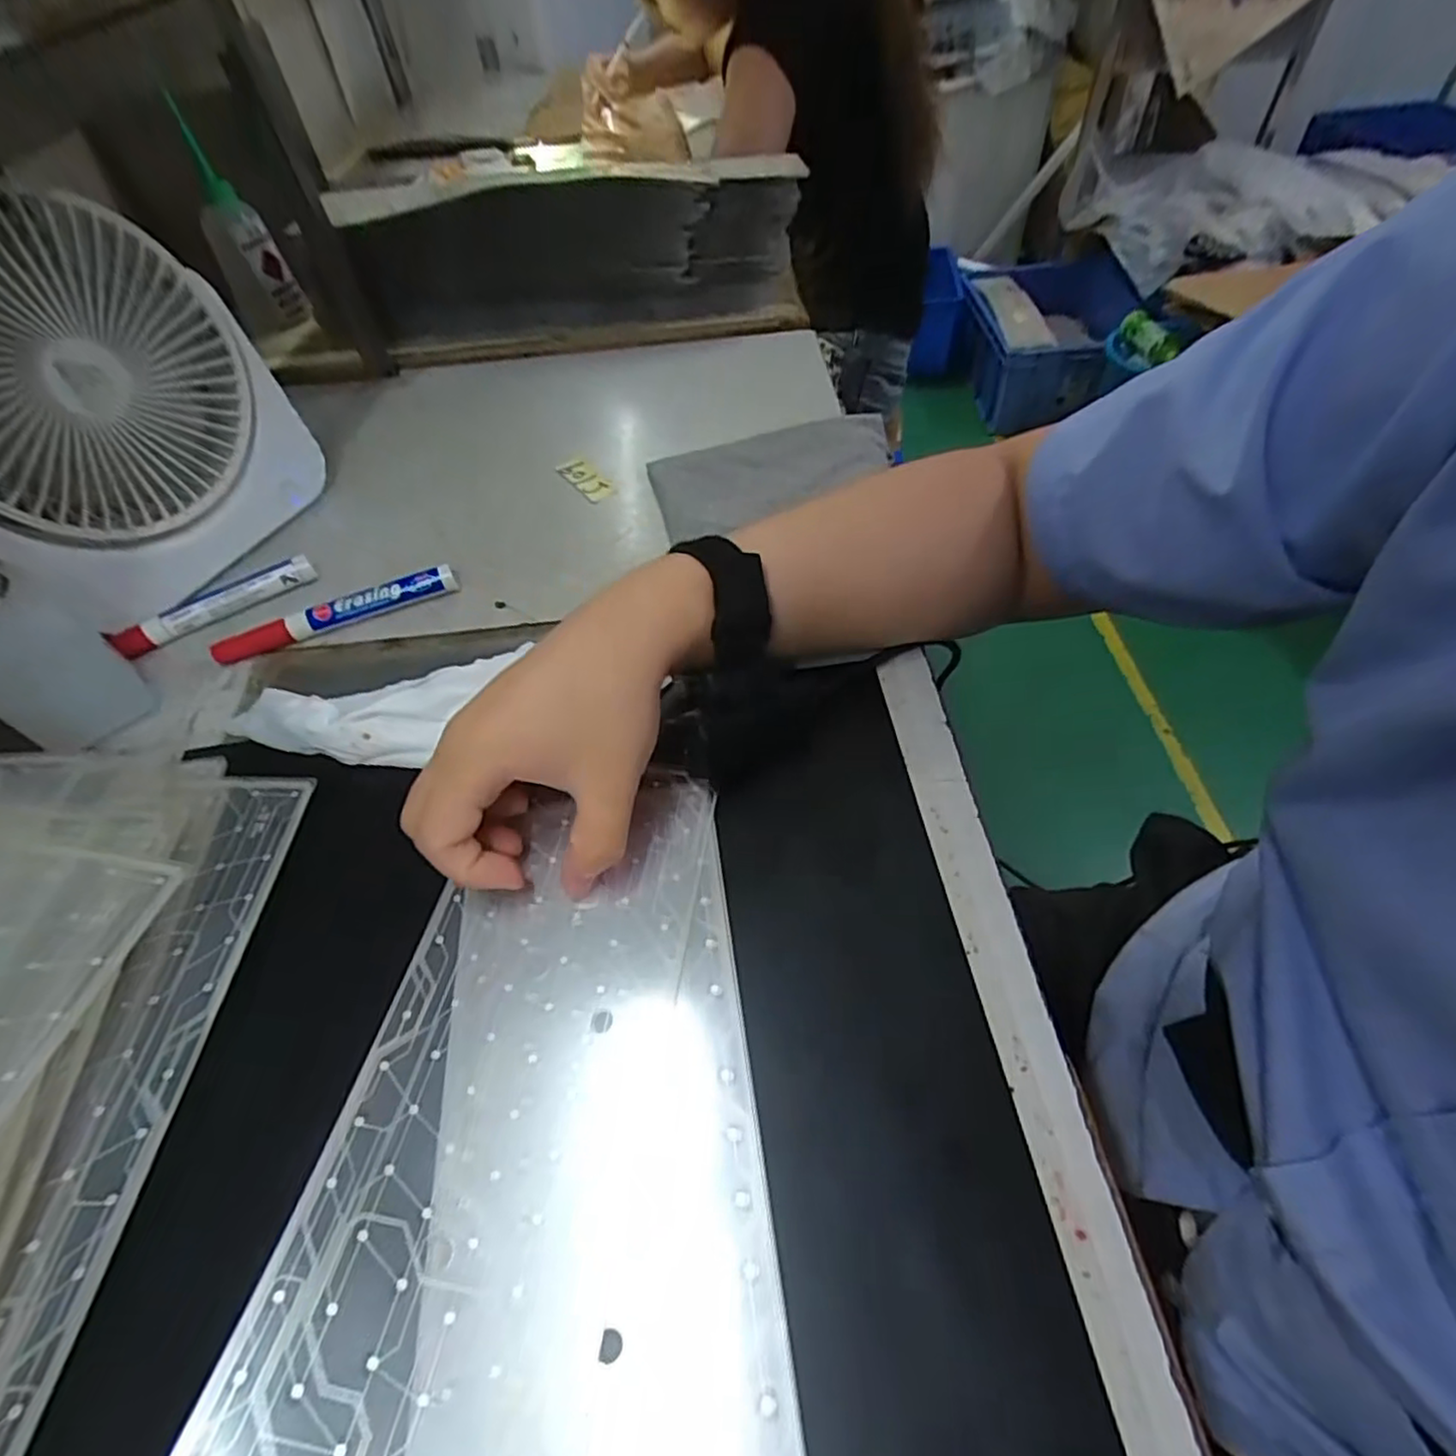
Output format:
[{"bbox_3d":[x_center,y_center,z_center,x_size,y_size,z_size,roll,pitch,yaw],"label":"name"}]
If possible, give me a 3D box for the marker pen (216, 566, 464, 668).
[{"bbox_3d":[-0.232,-0.067,0.406,0.139,0.018,0.014,-21,54,-12],"label":"marker pen"}]

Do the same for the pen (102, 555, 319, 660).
[{"bbox_3d":[-0.313,-0.076,0.416,0.113,0.012,0.016,-34,58,-21],"label":"pen"}]

